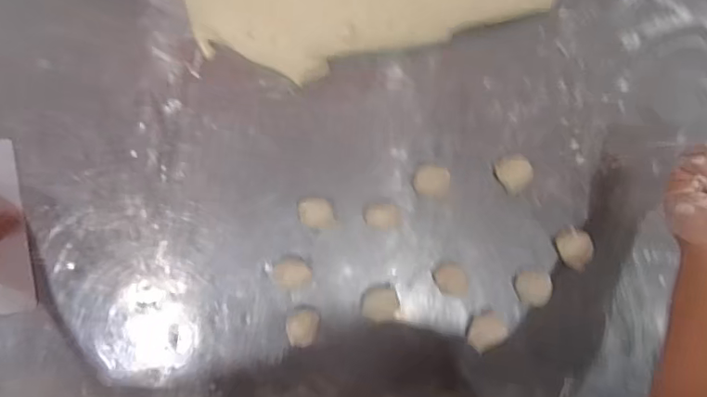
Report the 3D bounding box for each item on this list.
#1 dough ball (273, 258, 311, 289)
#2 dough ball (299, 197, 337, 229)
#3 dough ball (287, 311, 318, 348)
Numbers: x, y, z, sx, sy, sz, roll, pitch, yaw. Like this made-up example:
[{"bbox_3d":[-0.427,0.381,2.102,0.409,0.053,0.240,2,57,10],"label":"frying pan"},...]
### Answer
[{"bbox_3d":[-0.055,0.068,0.488,0.032,0.013,0.026,13,86,-5],"label":"dough ball"},{"bbox_3d":[-0.033,0.014,0.502,0.034,0.015,0.028,6,86,-5],"label":"dough ball"},{"bbox_3d":[-0.048,0.120,0.502,0.027,0.017,0.033,18,85,-5],"label":"dough ball"}]

